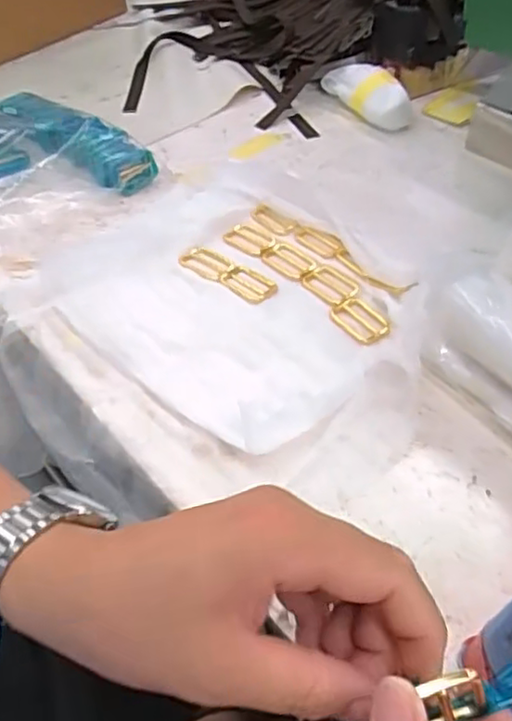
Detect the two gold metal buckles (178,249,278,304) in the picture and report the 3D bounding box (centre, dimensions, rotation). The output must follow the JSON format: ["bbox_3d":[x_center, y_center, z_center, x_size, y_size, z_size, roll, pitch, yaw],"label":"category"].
[{"bbox_3d":[-0.022,-0.074,0.533,0.088,0.005,0.038,31,56,26],"label":"two gold metal buckles"}]

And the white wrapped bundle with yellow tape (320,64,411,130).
[{"bbox_3d":[0.123,-0.296,0.710,0.057,0.033,0.112,-20,50,-15],"label":"white wrapped bundle with yellow tape"}]

